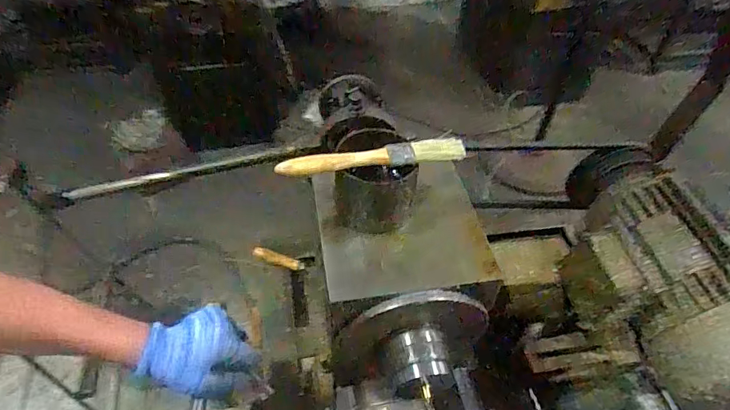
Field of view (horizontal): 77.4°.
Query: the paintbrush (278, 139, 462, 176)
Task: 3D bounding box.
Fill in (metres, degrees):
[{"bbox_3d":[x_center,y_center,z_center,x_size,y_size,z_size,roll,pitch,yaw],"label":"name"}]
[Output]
[{"bbox_3d":[0.007,-0.043,0.399,0.164,0.014,0.021,-7,47,-8],"label":"paintbrush"}]

